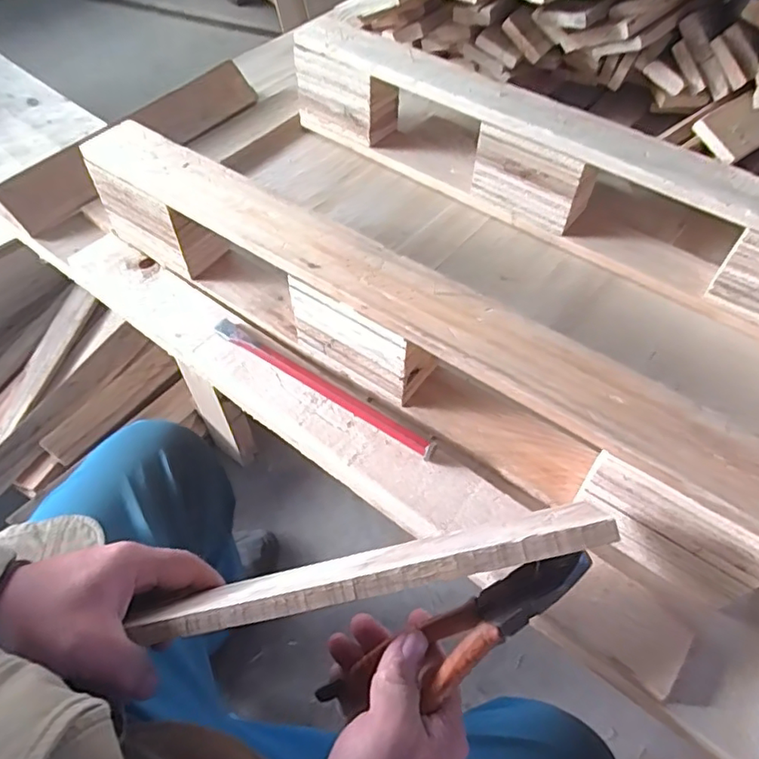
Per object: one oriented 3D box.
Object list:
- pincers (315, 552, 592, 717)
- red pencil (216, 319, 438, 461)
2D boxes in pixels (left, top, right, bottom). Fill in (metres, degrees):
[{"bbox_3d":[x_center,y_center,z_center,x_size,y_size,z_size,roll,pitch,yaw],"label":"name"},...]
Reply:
[{"bbox_3d":[0.047,0.165,0.354,0.193,0.034,0.043,-34,59,1],"label":"pincers"},{"bbox_3d":[-0.053,0.004,0.494,0.234,0.010,0.018,30,60,19],"label":"red pencil"}]

